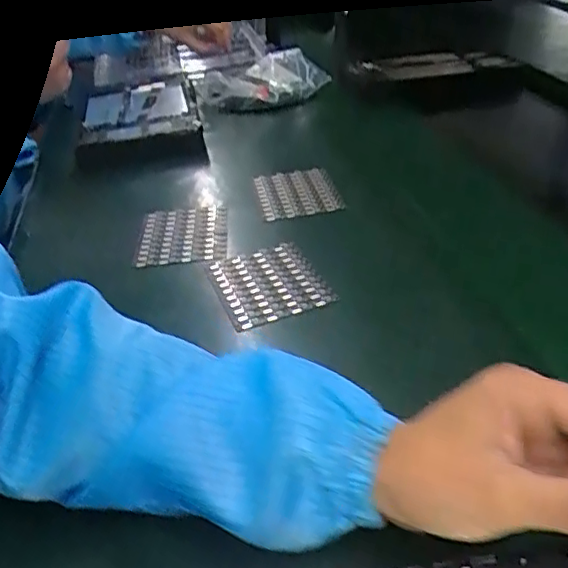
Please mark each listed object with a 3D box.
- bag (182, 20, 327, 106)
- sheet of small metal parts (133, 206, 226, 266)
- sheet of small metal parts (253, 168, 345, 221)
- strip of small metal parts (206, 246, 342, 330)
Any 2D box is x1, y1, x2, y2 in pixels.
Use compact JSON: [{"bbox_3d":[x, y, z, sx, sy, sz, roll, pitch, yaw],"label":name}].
[{"bbox_3d":[-0.057,-0.354,0.978,0.163,0.074,0.224,-24,37,-28],"label":"bag"},{"bbox_3d":[-0.098,-0.048,0.587,0.083,0.012,0.096,-5,34,-1],"label":"sheet of small metal parts"},{"bbox_3d":[0.013,-0.101,0.662,0.081,0.012,0.101,-10,36,-4],"label":"sheet of small metal parts"},{"bbox_3d":[-0.015,-0.001,0.512,0.081,0.010,0.100,-16,36,-16],"label":"strip of small metal parts"}]

